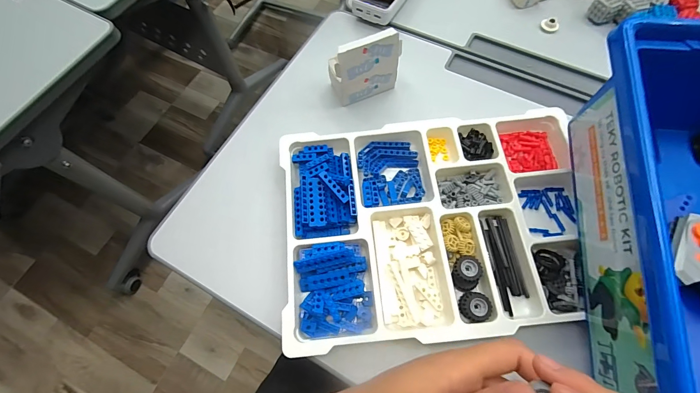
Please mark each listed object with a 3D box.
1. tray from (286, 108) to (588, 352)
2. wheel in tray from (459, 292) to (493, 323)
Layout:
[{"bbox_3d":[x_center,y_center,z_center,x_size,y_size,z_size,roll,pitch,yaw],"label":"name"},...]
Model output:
[{"bbox_3d":[0.104,0.024,0.383,0.358,0.031,0.256,-7,67,-1],"label":"tray"},{"bbox_3d":[0.135,0.119,0.344,0.029,0.023,0.028,-1,67,2],"label":"wheel in tray"}]

